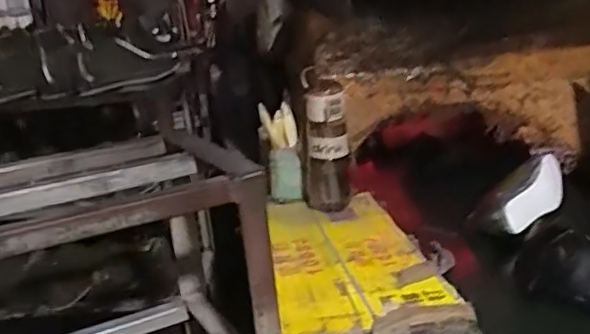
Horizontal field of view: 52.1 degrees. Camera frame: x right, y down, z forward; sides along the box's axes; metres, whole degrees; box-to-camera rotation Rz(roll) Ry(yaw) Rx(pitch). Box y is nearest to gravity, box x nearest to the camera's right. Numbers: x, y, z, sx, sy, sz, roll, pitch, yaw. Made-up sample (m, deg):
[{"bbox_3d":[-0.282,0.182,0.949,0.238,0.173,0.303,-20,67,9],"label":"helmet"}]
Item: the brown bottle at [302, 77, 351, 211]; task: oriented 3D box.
[{"bbox_3d":[0.053,-0.032,1.077,0.087,0.223,0.093,-4,16,5],"label":"brown bottle"}]

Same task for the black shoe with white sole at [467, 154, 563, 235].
[{"bbox_3d":[0.396,0.043,1.043,0.091,0.070,0.235,10,22,43],"label":"black shoe with white sole"}]

